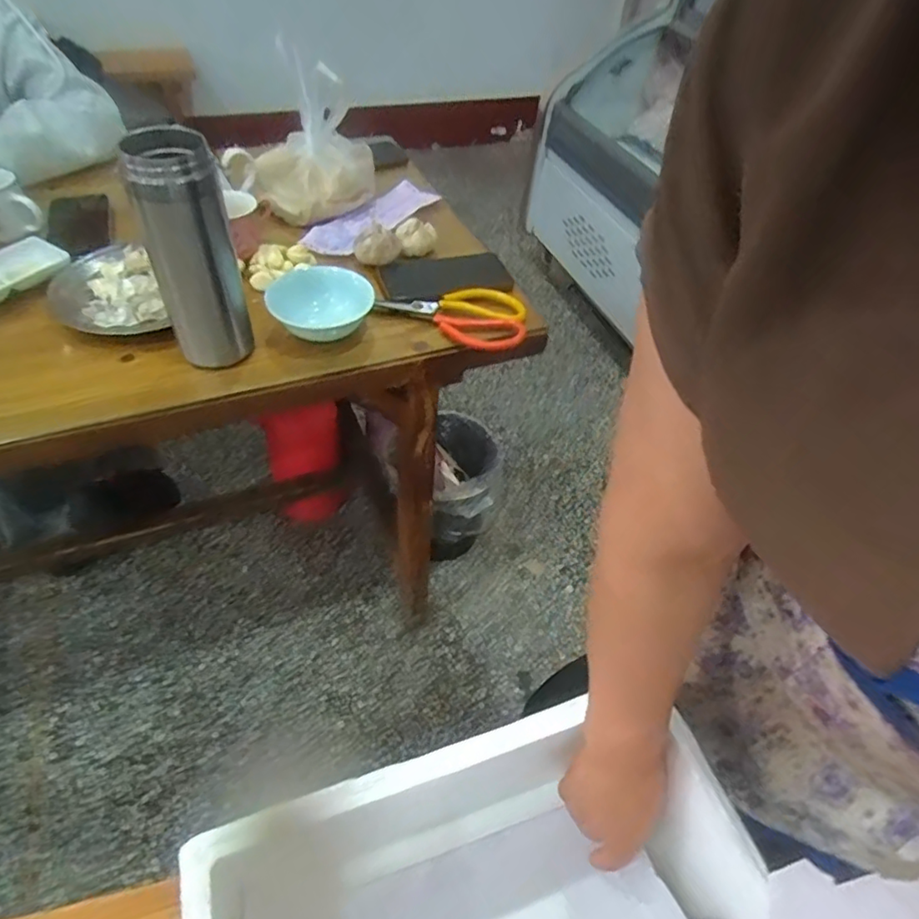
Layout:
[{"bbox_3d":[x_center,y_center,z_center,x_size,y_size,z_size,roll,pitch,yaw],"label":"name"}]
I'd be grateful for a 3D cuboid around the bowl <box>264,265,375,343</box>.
[{"bbox_3d":[-0.156,-0.173,0.679,0.109,0.047,0.109,3,48,-3],"label":"bowl"}]

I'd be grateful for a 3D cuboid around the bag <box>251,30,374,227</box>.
[{"bbox_3d":[-0.197,-0.432,0.813,0.166,0.167,0.136,-6,49,-11],"label":"bag"}]

